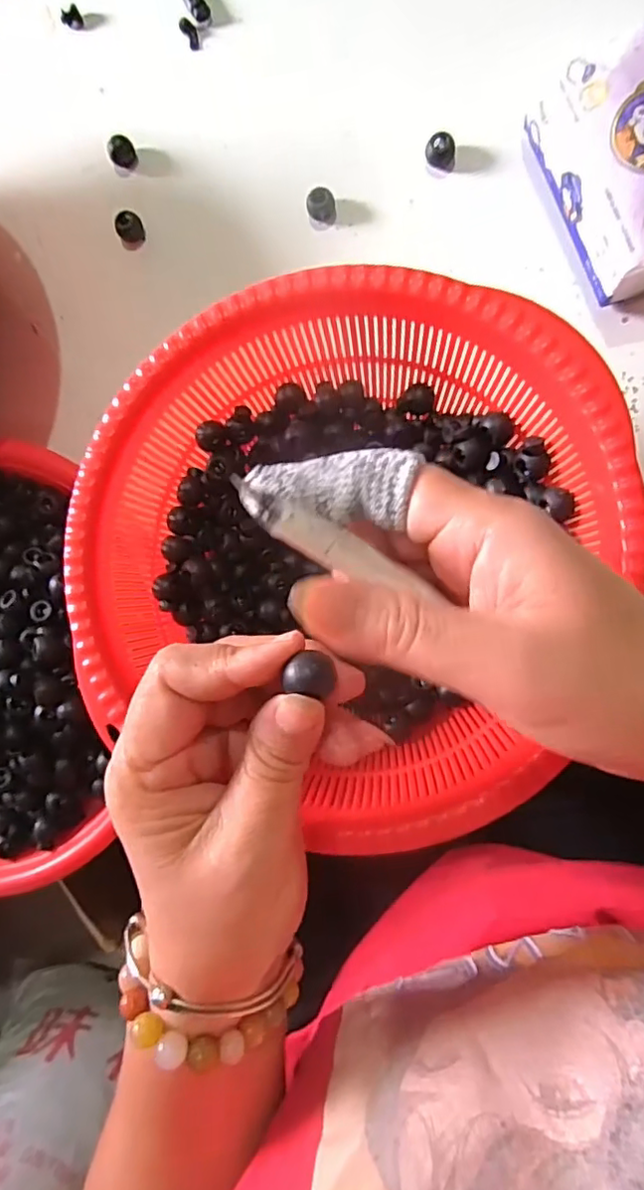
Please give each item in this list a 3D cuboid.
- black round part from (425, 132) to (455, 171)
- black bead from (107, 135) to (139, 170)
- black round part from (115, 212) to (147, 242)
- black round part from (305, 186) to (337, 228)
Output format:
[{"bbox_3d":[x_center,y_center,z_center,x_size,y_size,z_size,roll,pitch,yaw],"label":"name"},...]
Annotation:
[{"bbox_3d":[0.065,-0.240,0.312,0.016,0.010,0.014,19,93,9],"label":"black round part"},{"bbox_3d":[-0.118,-0.262,0.343,0.015,0.012,0.014,-36,84,7],"label":"black bead"},{"bbox_3d":[-0.114,-0.219,0.345,0.015,0.011,0.016,0,89,9],"label":"black round part"},{"bbox_3d":[-0.001,-0.214,0.320,0.016,0.012,0.014,-8,88,9],"label":"black round part"}]

